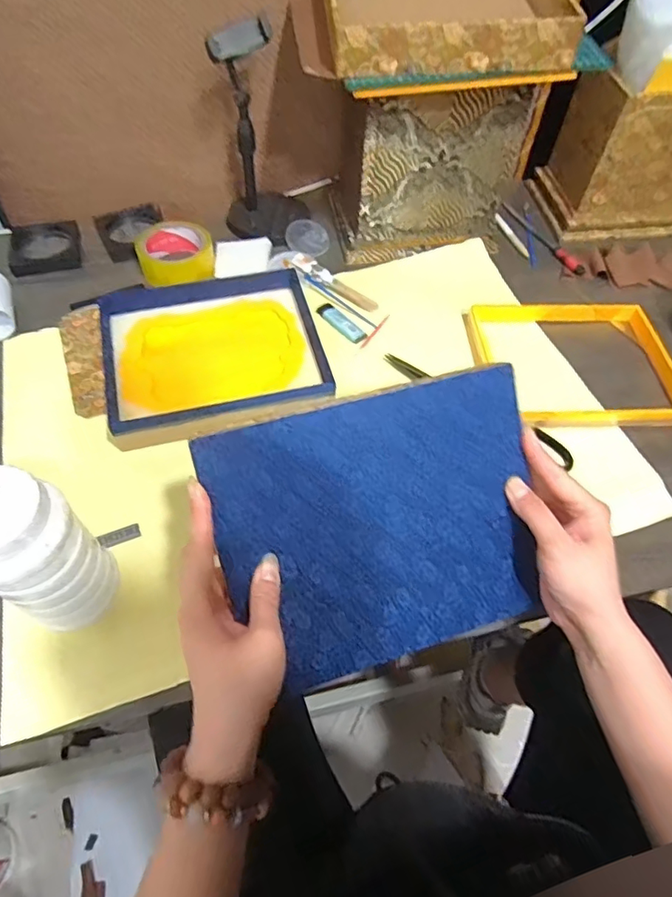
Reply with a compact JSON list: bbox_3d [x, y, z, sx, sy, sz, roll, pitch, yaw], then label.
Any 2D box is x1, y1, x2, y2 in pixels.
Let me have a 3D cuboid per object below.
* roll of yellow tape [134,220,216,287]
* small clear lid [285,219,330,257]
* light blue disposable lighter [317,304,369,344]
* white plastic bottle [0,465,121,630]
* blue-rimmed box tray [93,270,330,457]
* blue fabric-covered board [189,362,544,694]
[{"bbox_3d":[-0.222,-0.273,0.737,0.100,0.041,0.091,-9,57,-8],"label":"roll of yellow tape"},{"bbox_3d":[-0.043,-0.313,0.787,0.064,0.013,0.070,1,57,-2],"label":"small clear lid"},{"bbox_3d":[0.007,-0.165,0.697,0.024,0.008,0.077,-38,66,-24],"label":"light blue disposable lighter"},{"bbox_3d":[-0.235,0.086,0.422,0.075,0.171,0.079,21,58,11],"label":"white plastic bottle"},{"bbox_3d":[-0.148,-0.120,0.636,0.244,0.045,0.228,-16,59,-12],"label":"blue-rimmed box tray"},{"bbox_3d":[0.039,0.061,0.401,0.240,0.006,0.204,-15,101,-12],"label":"blue fabric-covered board"}]

